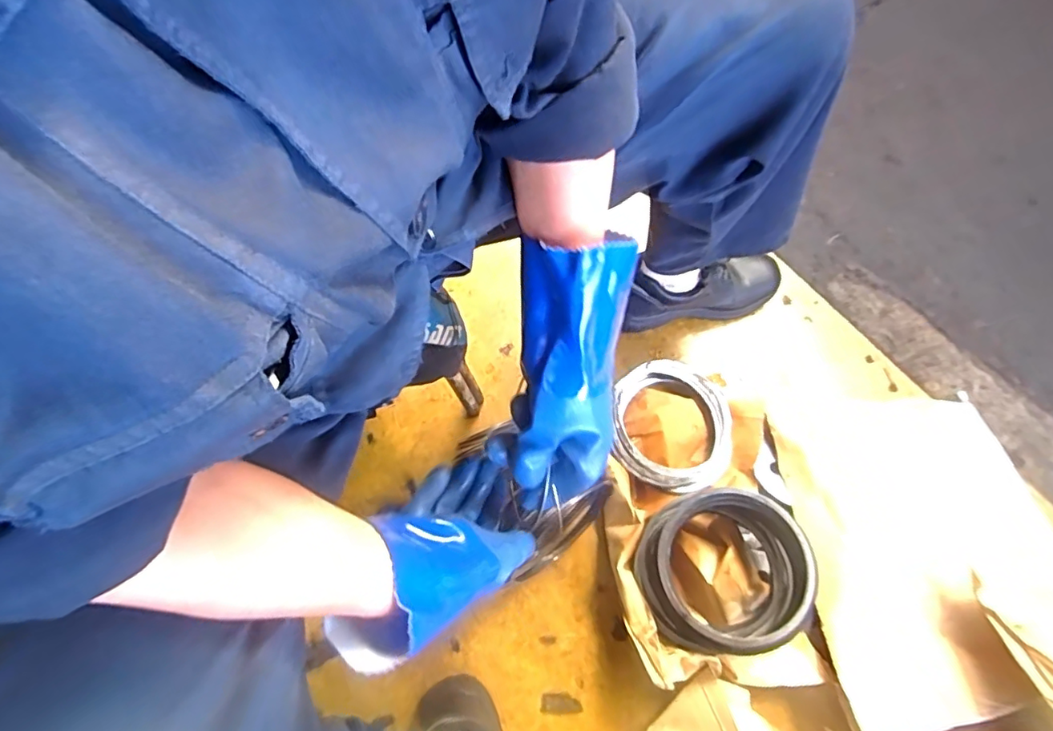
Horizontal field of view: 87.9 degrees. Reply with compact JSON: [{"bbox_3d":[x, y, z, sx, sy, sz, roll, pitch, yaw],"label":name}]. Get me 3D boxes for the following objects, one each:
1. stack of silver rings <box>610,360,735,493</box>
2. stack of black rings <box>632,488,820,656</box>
[{"bbox_3d":[0.205,0.077,0.745,0.169,0.042,0.185,6,71,0],"label":"stack of silver rings"},{"bbox_3d":[0.219,0.231,0.622,0.175,0.073,0.166,-11,72,-6],"label":"stack of black rings"}]

